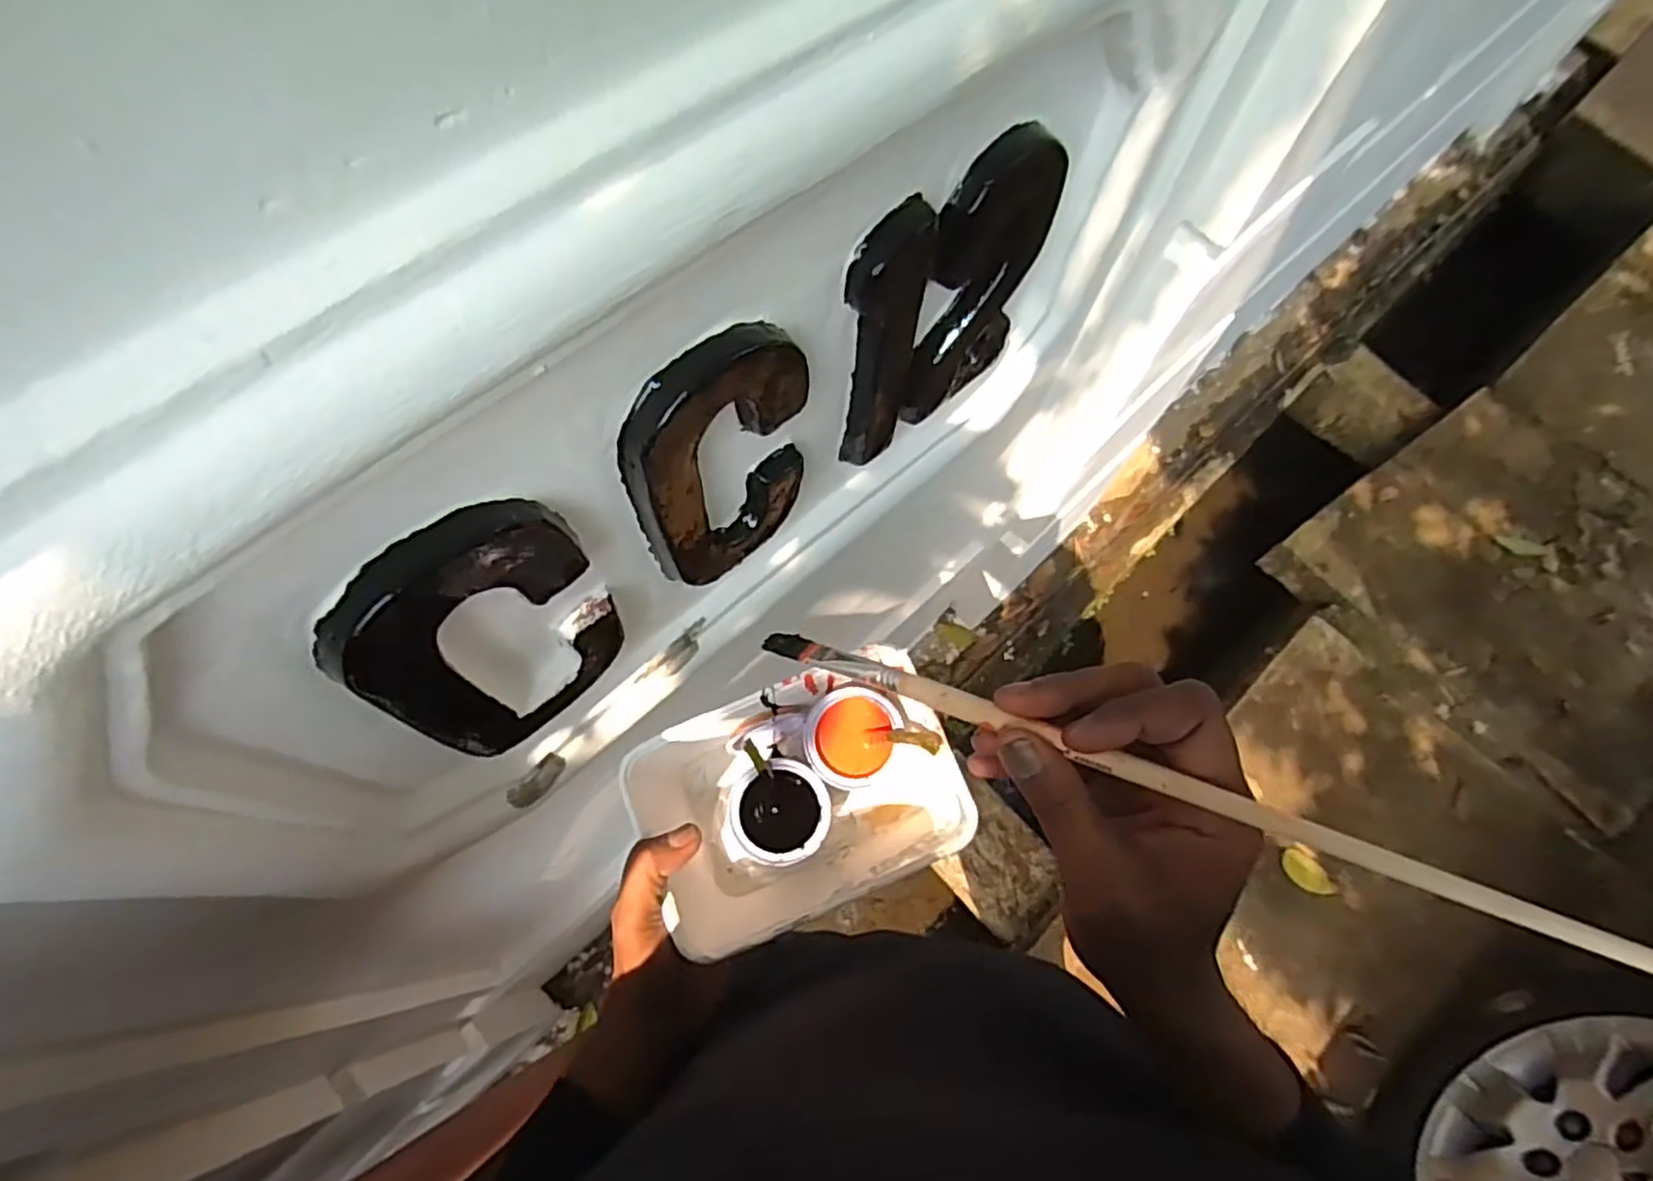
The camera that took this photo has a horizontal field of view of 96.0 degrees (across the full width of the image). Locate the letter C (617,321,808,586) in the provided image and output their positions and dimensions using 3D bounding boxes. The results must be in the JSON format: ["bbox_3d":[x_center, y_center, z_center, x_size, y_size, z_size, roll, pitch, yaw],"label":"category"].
[{"bbox_3d":[-0.055,-0.067,0.414,0.108,0.177,0.028,-38,74,-18],"label":"letter C"}]

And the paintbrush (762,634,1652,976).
[{"bbox_3d":[0.109,0.064,0.274,0.315,0.016,0.011,18,65,27],"label":"paintbrush"}]

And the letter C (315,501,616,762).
[{"bbox_3d":[-0.159,0.024,0.366,0.017,0.173,0.110,40,69,13],"label":"letter C"}]

